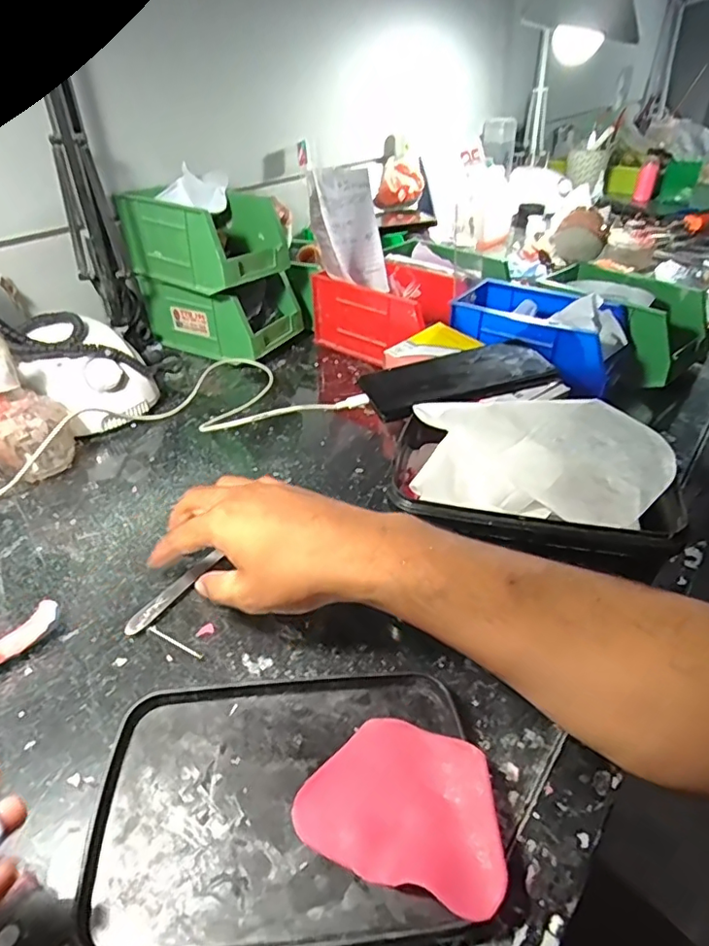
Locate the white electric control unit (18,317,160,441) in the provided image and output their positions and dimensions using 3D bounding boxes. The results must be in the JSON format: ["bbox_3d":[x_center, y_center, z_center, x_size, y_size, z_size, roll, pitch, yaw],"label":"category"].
[{"bbox_3d":[-0.258,-0.095,0.547,0.107,0.085,0.102,21,42,25],"label":"white electric control unit"}]

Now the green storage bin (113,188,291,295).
[{"bbox_3d":[-0.167,-0.266,0.622,0.170,0.079,0.095,24,43,28],"label":"green storage bin"}]

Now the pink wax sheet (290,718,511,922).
[{"bbox_3d":[0.026,0.157,0.266,0.094,0.018,0.069,16,40,19],"label":"pink wax sheet"}]

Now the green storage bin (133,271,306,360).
[{"bbox_3d":[-0.162,-0.196,0.679,0.168,0.083,0.102,19,41,22],"label":"green storage bin"}]

